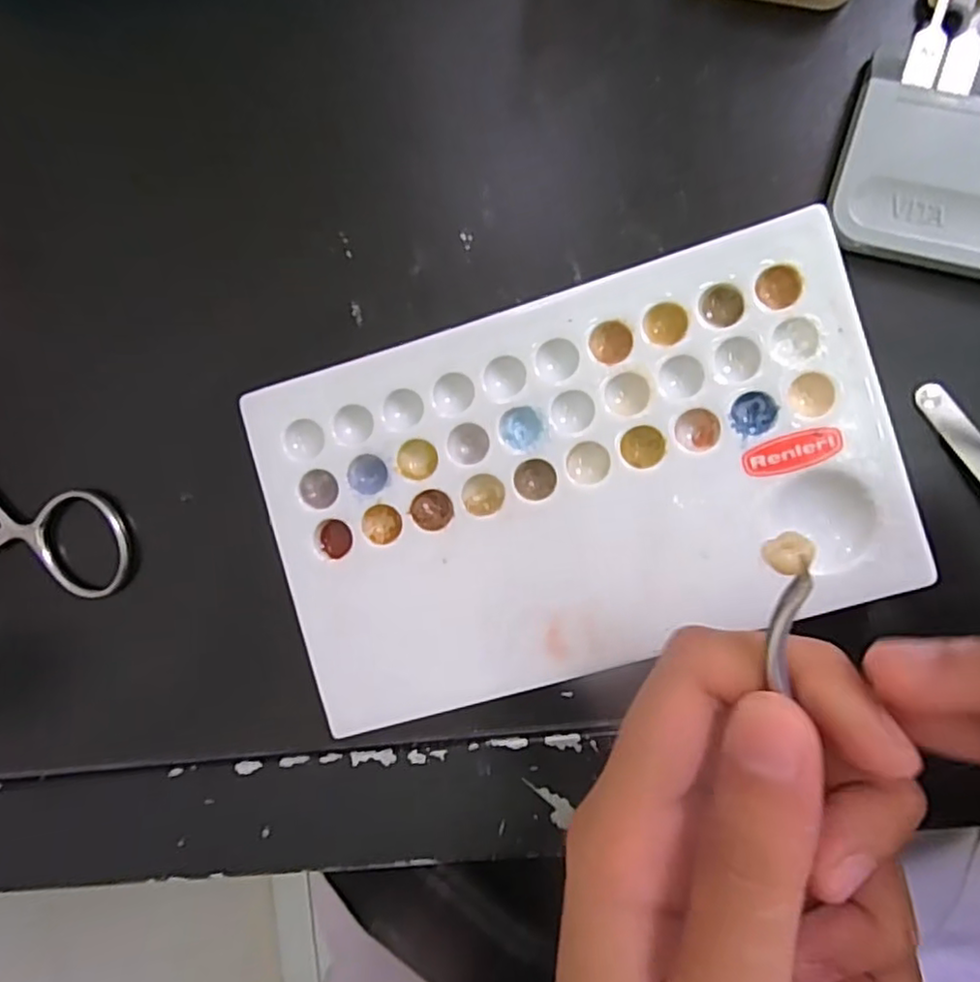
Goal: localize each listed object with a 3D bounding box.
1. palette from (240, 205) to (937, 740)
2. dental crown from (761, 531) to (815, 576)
[{"bbox_3d":[0.020,-0.001,0.162,0.151,0.008,0.091,-17,90,7],"label":"palette"},{"bbox_3d":[0.053,0.011,0.115,0.008,0.005,0.007,12,93,6],"label":"dental crown"}]

